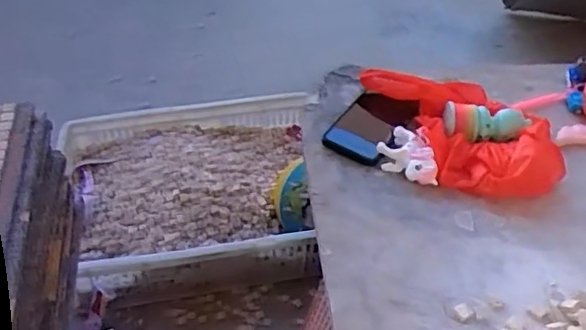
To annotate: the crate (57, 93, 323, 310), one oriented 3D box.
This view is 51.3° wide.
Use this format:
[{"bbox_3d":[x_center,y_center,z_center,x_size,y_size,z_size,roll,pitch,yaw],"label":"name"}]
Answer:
[{"bbox_3d":[-0.202,0.063,1.276,0.506,0.168,0.409,-7,45,-11],"label":"crate"}]

